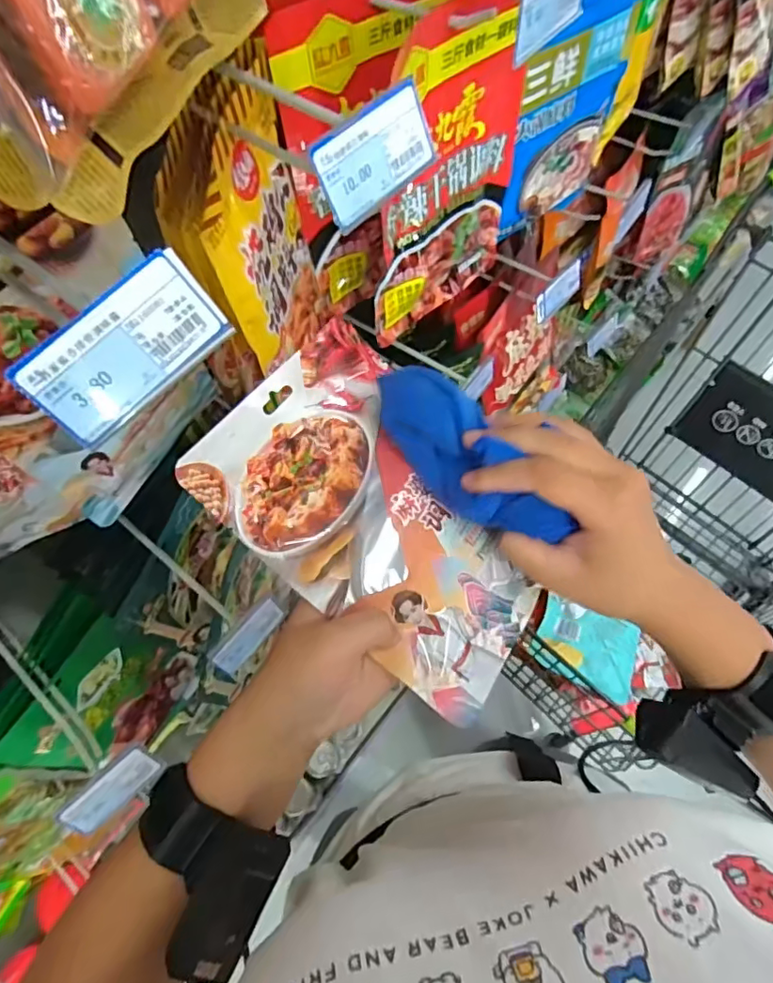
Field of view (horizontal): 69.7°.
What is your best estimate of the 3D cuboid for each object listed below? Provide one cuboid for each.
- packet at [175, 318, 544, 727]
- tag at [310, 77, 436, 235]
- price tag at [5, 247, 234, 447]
[{"bbox_3d":[0.006,0.011,0.317,0.201,0.013,0.140,42,60,-8],"label":"packet"},{"bbox_3d":[-0.005,-0.174,0.287,0.004,0.041,0.077,24,63,43],"label":"tag"},{"bbox_3d":[-0.106,-0.059,0.228,0.080,0.040,0.004,-46,32,-15],"label":"price tag"}]

